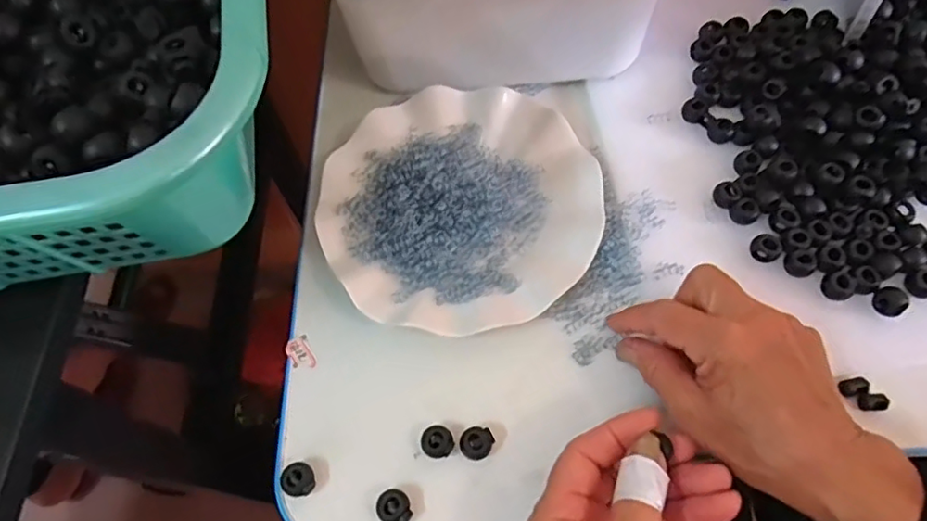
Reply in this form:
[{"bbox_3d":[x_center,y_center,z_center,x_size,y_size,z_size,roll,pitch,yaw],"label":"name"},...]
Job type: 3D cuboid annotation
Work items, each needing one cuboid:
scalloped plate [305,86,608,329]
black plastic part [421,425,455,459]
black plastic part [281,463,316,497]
[{"bbox_3d":[-0.002,-0.039,0.390,0.179,0.022,0.177,-1,64,2],"label":"scalloped plate"},{"bbox_3d":[-0.015,0.103,0.332,0.017,0.011,0.018,-1,64,2],"label":"black plastic part"},{"bbox_3d":[-0.091,0.122,0.326,0.018,0.011,0.017,-1,64,2],"label":"black plastic part"}]

